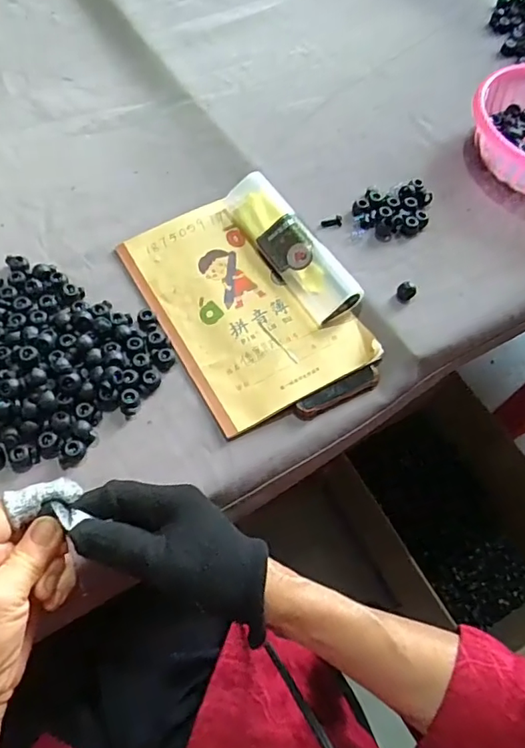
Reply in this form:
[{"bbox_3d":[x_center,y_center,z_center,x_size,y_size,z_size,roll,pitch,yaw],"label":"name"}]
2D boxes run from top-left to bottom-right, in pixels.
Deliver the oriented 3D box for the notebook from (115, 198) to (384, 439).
[{"bbox_3d":[-0.018,-0.062,0.446,0.136,0.009,0.204,-27,67,-19],"label":"notebook"}]

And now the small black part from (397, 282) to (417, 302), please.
[{"bbox_3d":[0.119,-0.069,0.443,0.015,0.012,0.014,1,63,-2],"label":"small black part"}]

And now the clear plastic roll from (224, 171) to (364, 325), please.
[{"bbox_3d":[0.023,-0.112,0.464,0.044,0.024,0.156,-28,68,-19],"label":"clear plastic roll"}]

